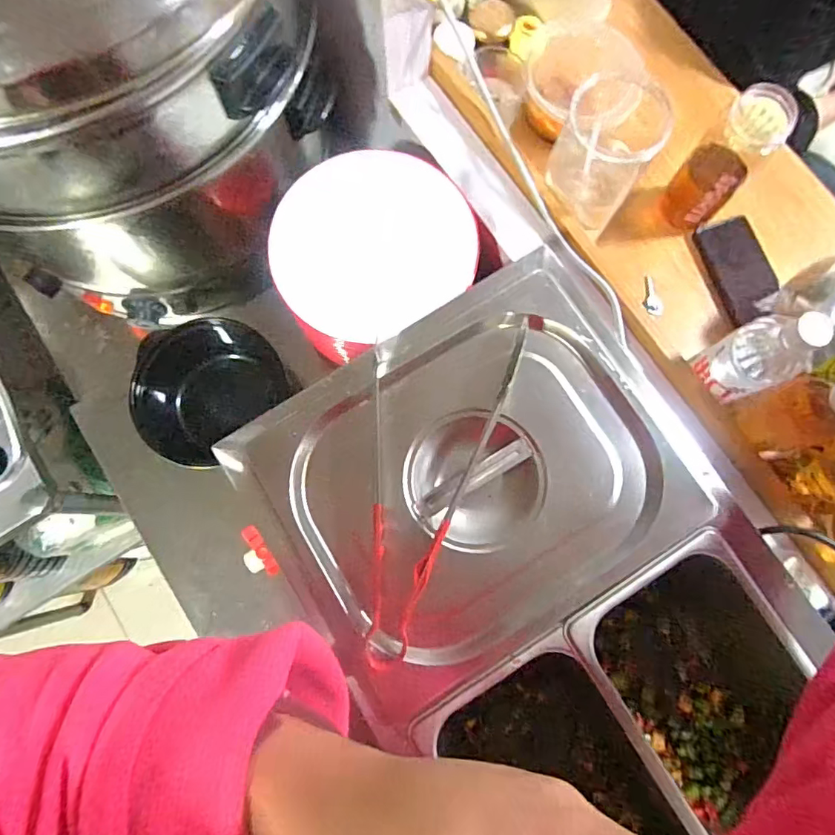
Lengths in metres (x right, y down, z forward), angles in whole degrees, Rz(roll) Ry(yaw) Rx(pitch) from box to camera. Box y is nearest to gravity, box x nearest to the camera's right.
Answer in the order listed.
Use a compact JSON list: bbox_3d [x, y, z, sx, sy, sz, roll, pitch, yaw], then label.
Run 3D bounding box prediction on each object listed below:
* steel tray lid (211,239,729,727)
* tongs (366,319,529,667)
[{"bbox_3d":[0.049,0.048,0.445,0.360,0.034,0.281,-31,81,-6],"label":"steel tray lid"},{"bbox_3d":[-0.004,0.041,0.438,0.114,0.046,0.301,20,80,3],"label":"tongs"}]

